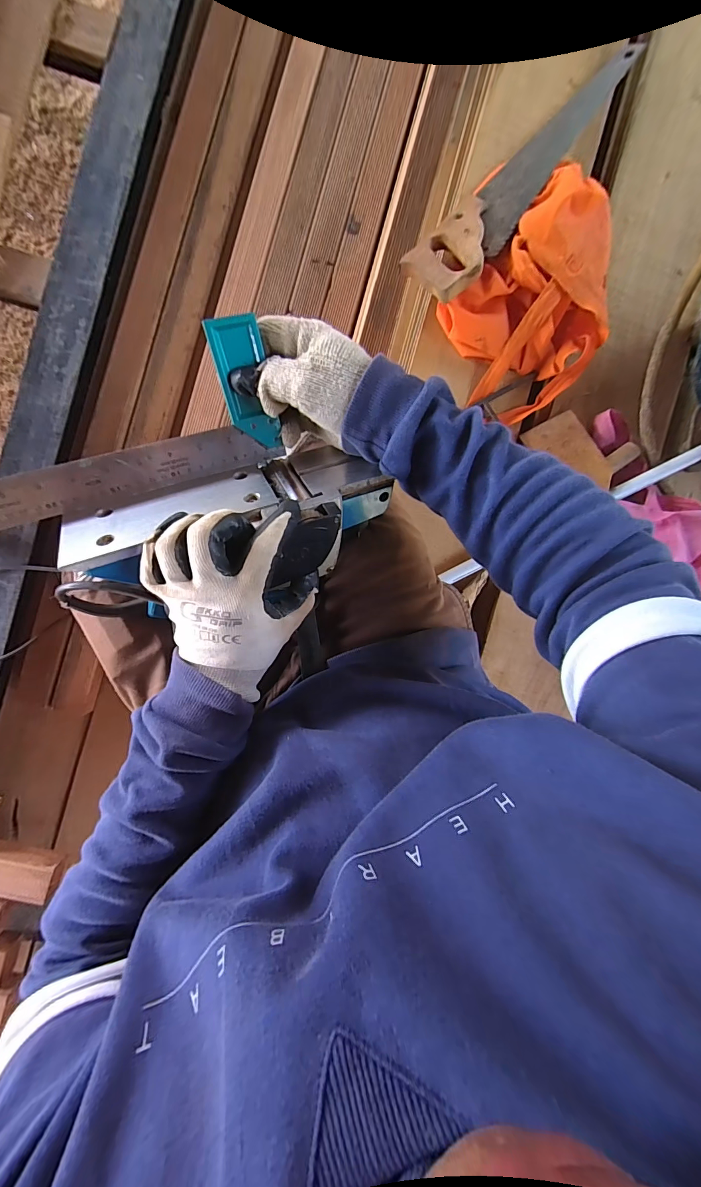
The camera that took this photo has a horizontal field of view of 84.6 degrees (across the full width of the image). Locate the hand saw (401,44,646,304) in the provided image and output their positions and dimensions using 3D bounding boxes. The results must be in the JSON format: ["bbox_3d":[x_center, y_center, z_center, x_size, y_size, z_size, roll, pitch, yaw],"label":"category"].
[{"bbox_3d":[0.261,-0.625,0.562,0.102,0.019,0.530,35,81,17],"label":"hand saw"}]

